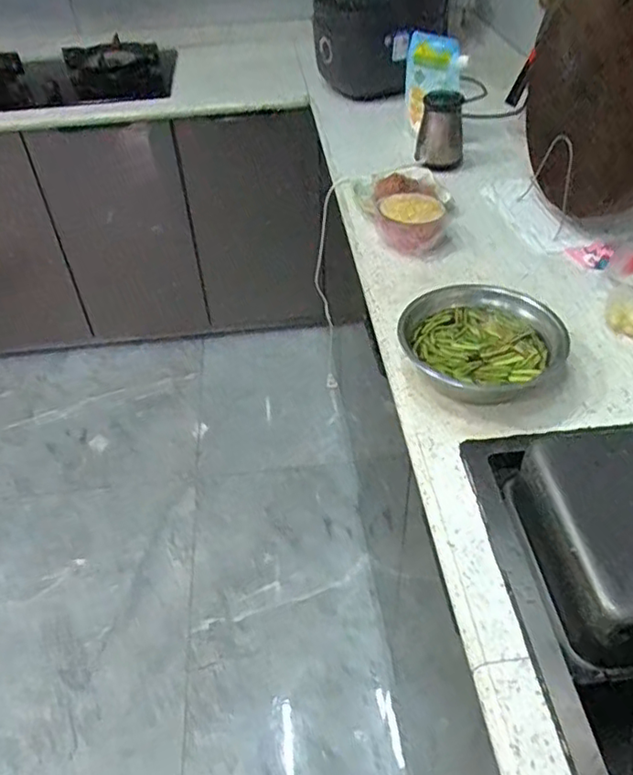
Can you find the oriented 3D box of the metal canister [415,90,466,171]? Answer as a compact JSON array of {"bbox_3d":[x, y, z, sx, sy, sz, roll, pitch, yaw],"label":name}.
[{"bbox_3d":[0.272,-0.559,1.363,0.097,0.142,0.079,7,43,11],"label":"metal canister"}]

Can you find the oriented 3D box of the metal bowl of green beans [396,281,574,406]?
[{"bbox_3d":[0.226,-0.061,0.865,0.173,0.077,0.213,-32,50,-28],"label":"metal bowl of green beans"}]

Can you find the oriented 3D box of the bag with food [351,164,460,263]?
[{"bbox_3d":[0.182,-0.363,1.207,0.177,0.077,0.309,-7,43,-5],"label":"bag with food"}]

